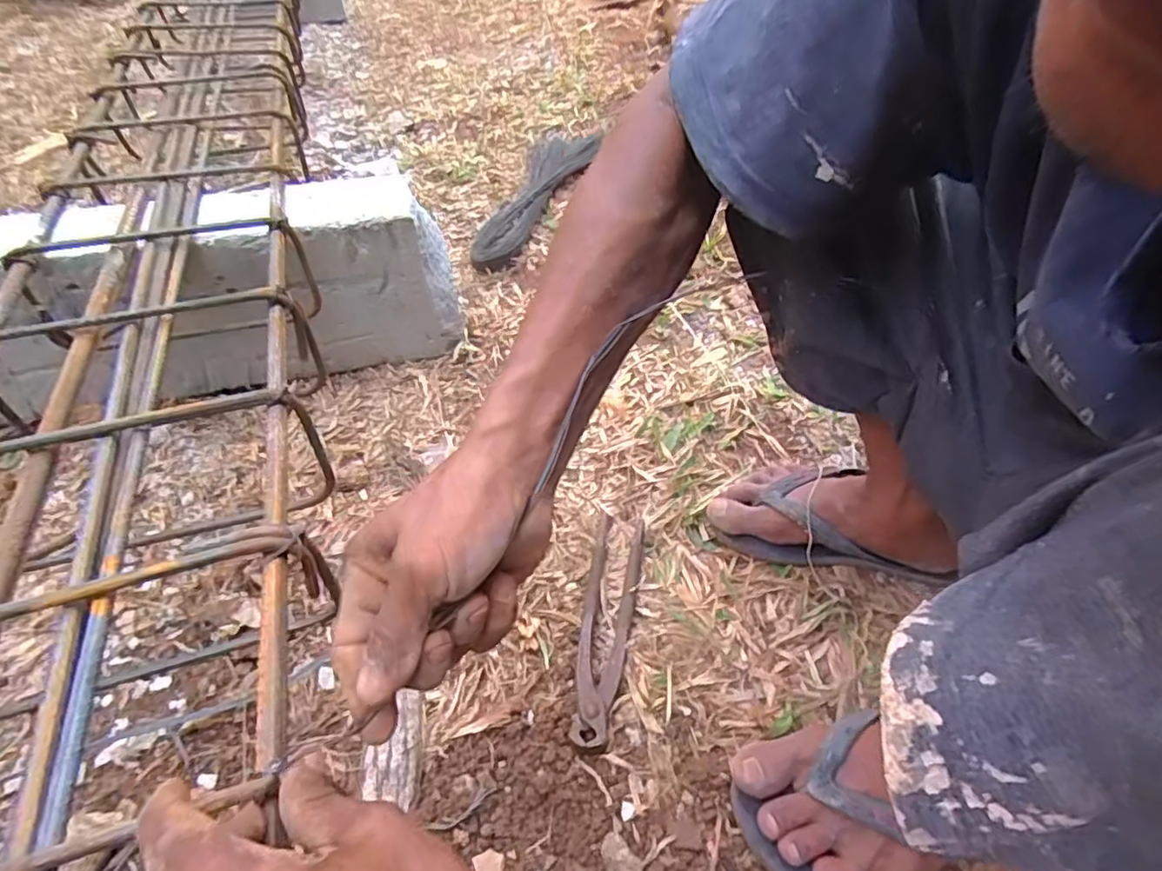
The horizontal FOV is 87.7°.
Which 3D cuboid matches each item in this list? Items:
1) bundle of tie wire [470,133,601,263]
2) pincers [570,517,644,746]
[{"bbox_3d":[-0.071,-0.396,0.990,0.131,0.049,0.414,13,51,10],"label":"bundle of tie wire"},{"bbox_3d":[0.025,0.156,0.527,0.042,0.012,0.217,9,48,5],"label":"pincers"}]

